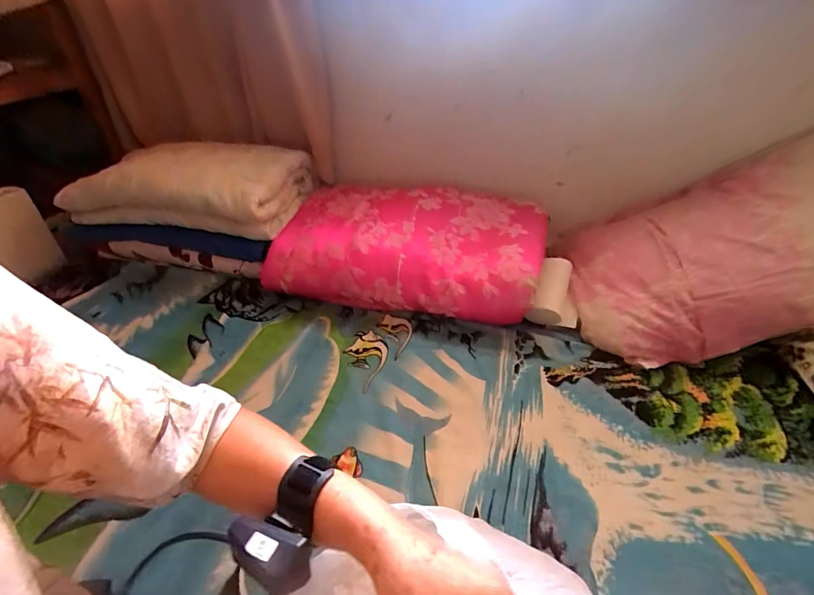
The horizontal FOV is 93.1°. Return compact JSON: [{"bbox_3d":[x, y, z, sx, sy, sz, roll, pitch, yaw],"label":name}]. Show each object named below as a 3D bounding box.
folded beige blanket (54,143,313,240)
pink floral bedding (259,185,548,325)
[{"bbox_3d":[-0.507,-0.278,0.914,0.507,0.137,0.243,7,40,10],"label":"folded beige blanket"},{"bbox_3d":[-0.002,-0.105,0.882,0.580,0.174,0.301,7,40,10],"label":"pink floral bedding"}]

